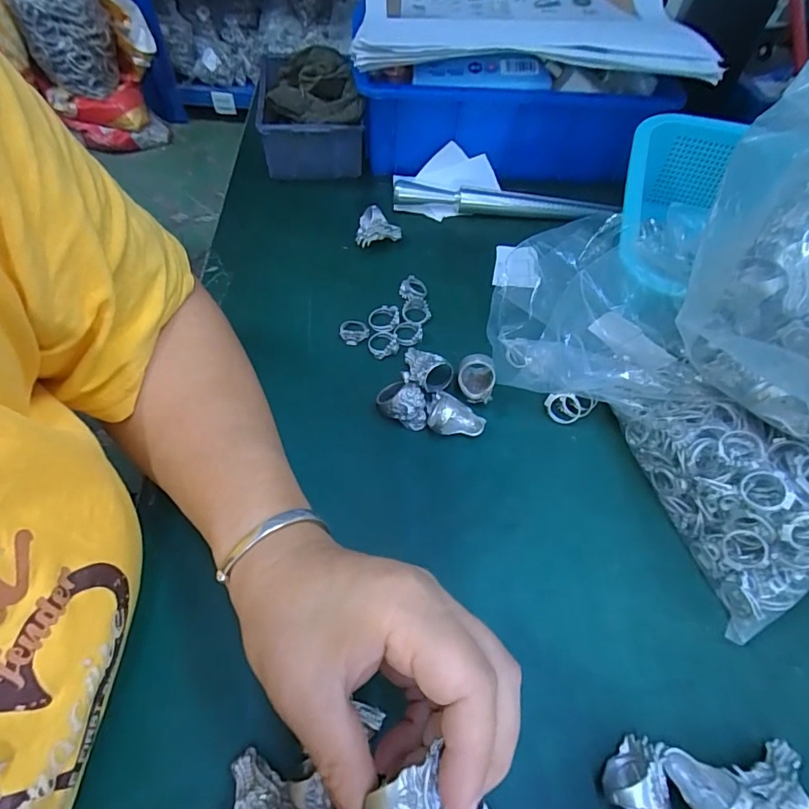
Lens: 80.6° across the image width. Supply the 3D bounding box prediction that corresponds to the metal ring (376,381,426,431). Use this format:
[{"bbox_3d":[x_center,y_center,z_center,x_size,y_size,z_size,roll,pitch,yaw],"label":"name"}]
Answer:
[{"bbox_3d":[-0.002,-0.003,0.315,0.032,0.029,0.030,2,57,-3],"label":"metal ring"}]

